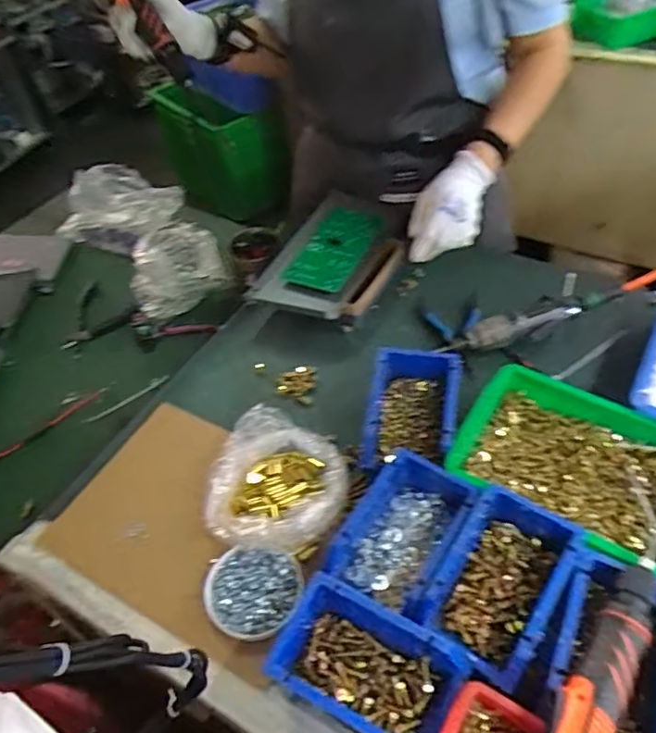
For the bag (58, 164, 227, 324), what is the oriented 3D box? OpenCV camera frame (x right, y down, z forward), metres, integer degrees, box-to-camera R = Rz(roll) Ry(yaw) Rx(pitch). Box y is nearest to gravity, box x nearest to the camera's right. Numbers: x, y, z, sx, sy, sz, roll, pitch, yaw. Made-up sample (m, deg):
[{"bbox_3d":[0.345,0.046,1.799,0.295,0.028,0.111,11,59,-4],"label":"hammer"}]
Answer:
[{"bbox_3d":[-0.350,-0.264,1.145,0.224,0.087,0.436,-34,53,-22],"label":"bag"}]

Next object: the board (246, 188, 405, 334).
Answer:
[{"bbox_3d":[0.008,-0.165,0.935,0.170,0.055,0.270,22,54,24],"label":"board"}]

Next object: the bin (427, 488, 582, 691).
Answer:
[{"bbox_3d":[0.165,0.210,0.575,0.100,0.061,0.156,24,55,25],"label":"bin"}]

